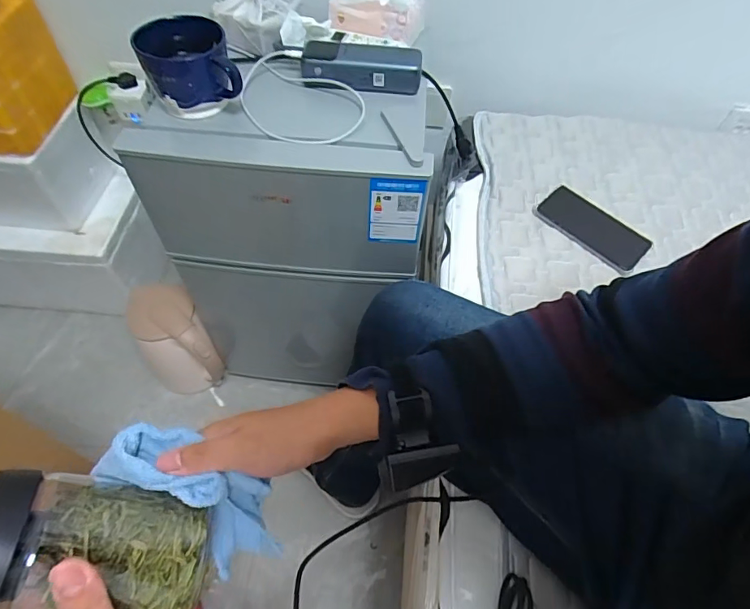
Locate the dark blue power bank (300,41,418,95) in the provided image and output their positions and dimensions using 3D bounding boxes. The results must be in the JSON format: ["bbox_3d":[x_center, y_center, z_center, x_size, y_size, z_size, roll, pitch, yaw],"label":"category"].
[{"bbox_3d":[-0.017,-0.315,0.612,0.156,0.039,0.062,2,57,-1],"label":"dark blue power bank"}]

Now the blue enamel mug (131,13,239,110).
[{"bbox_3d":[-0.227,-0.285,0.566,0.100,0.082,0.116,-19,60,-14],"label":"blue enamel mug"}]

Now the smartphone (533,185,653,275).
[{"bbox_3d":[0.322,-0.115,0.680,0.158,0.011,0.082,41,64,21],"label":"smartphone"}]

